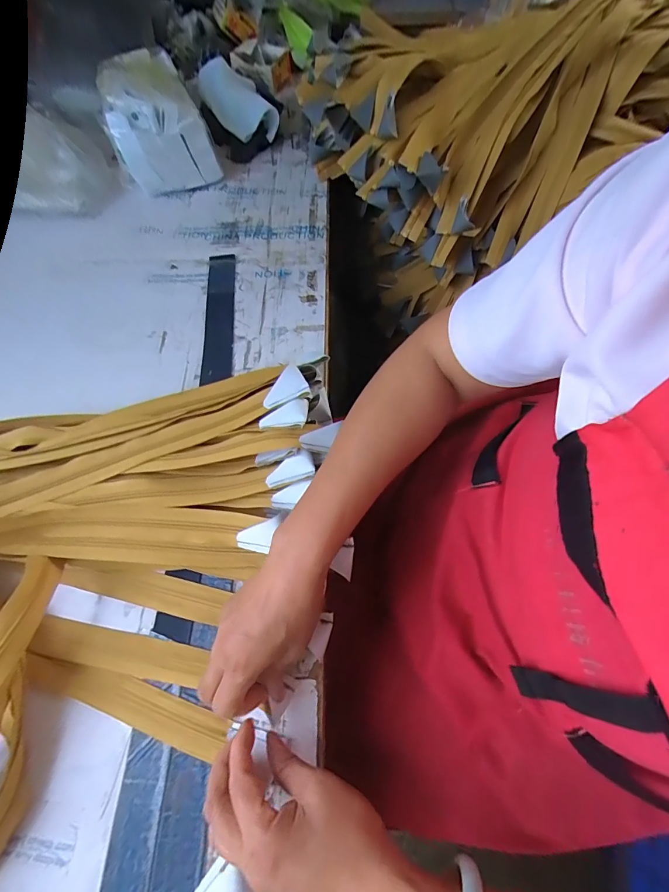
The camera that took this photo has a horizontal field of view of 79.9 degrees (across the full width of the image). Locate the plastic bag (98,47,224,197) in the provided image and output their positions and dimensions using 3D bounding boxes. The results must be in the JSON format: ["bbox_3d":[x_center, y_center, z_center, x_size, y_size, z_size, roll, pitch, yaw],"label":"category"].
[{"bbox_3d":[-0.285,-0.507,0.623,0.135,0.114,0.202,-24,68,-10],"label":"plastic bag"}]

